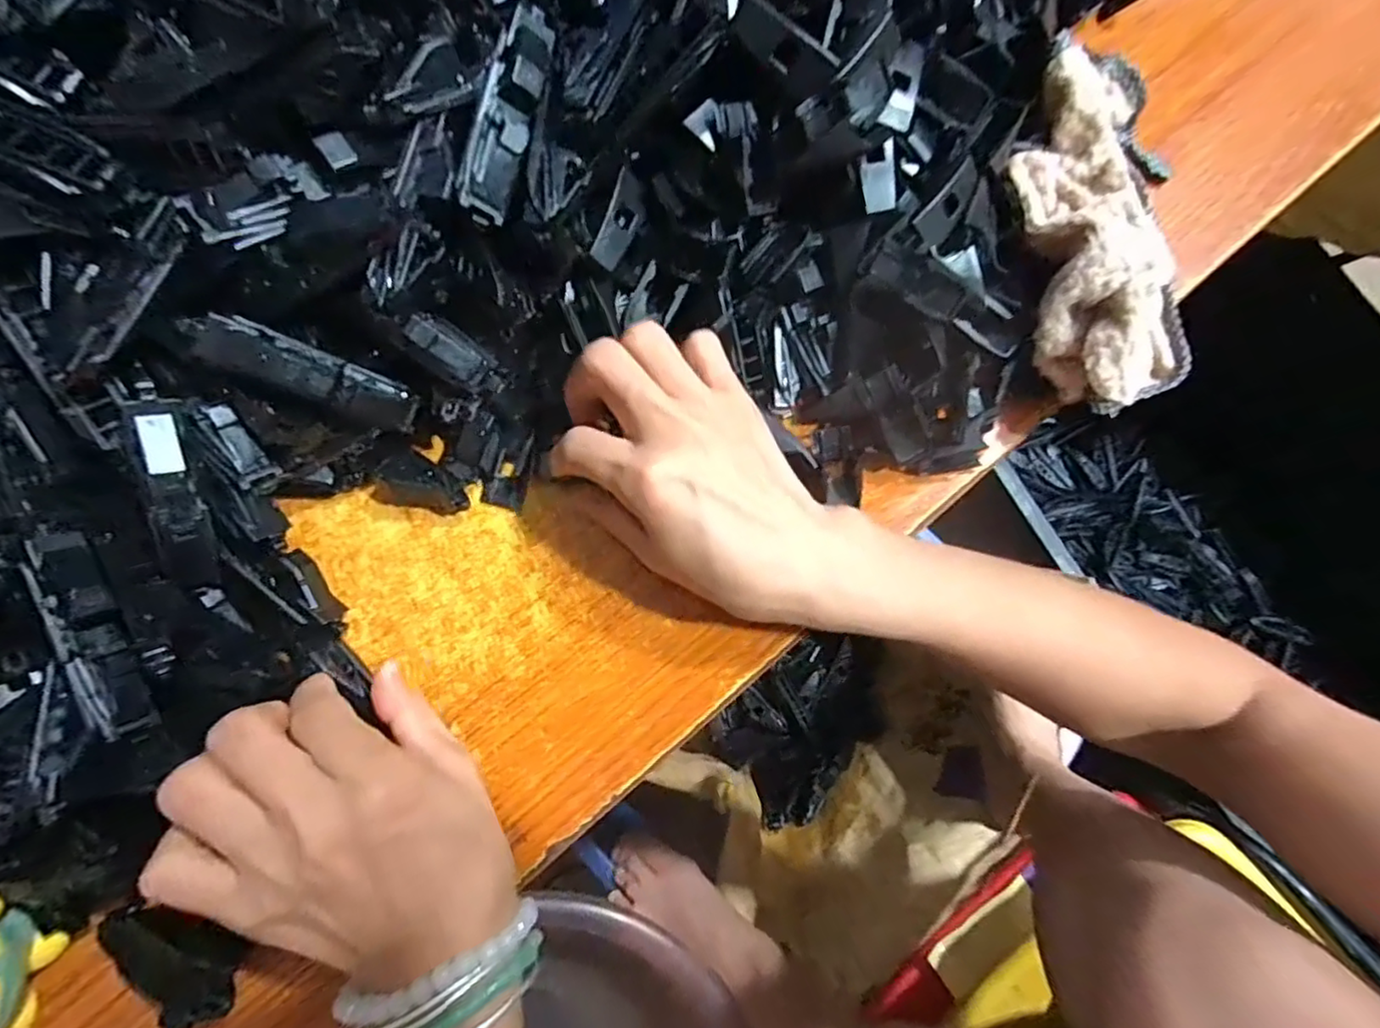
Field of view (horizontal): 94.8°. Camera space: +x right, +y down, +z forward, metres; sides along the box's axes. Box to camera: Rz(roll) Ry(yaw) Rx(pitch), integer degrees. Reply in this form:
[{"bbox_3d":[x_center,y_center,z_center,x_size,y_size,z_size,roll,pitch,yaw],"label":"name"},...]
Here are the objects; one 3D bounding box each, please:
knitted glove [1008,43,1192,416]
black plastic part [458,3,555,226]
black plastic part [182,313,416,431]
[{"bbox_3d":[0.185,-0.123,0.281,0.084,0.051,0.162,5,79,0],"label":"knitted glove"},{"bbox_3d":[-0.066,-0.142,0.226,0.018,0.014,0.079,14,79,2],"label":"black plastic part"},{"bbox_3d":[-0.140,-0.052,0.237,0.078,0.014,0.018,22,75,-41],"label":"black plastic part"}]

